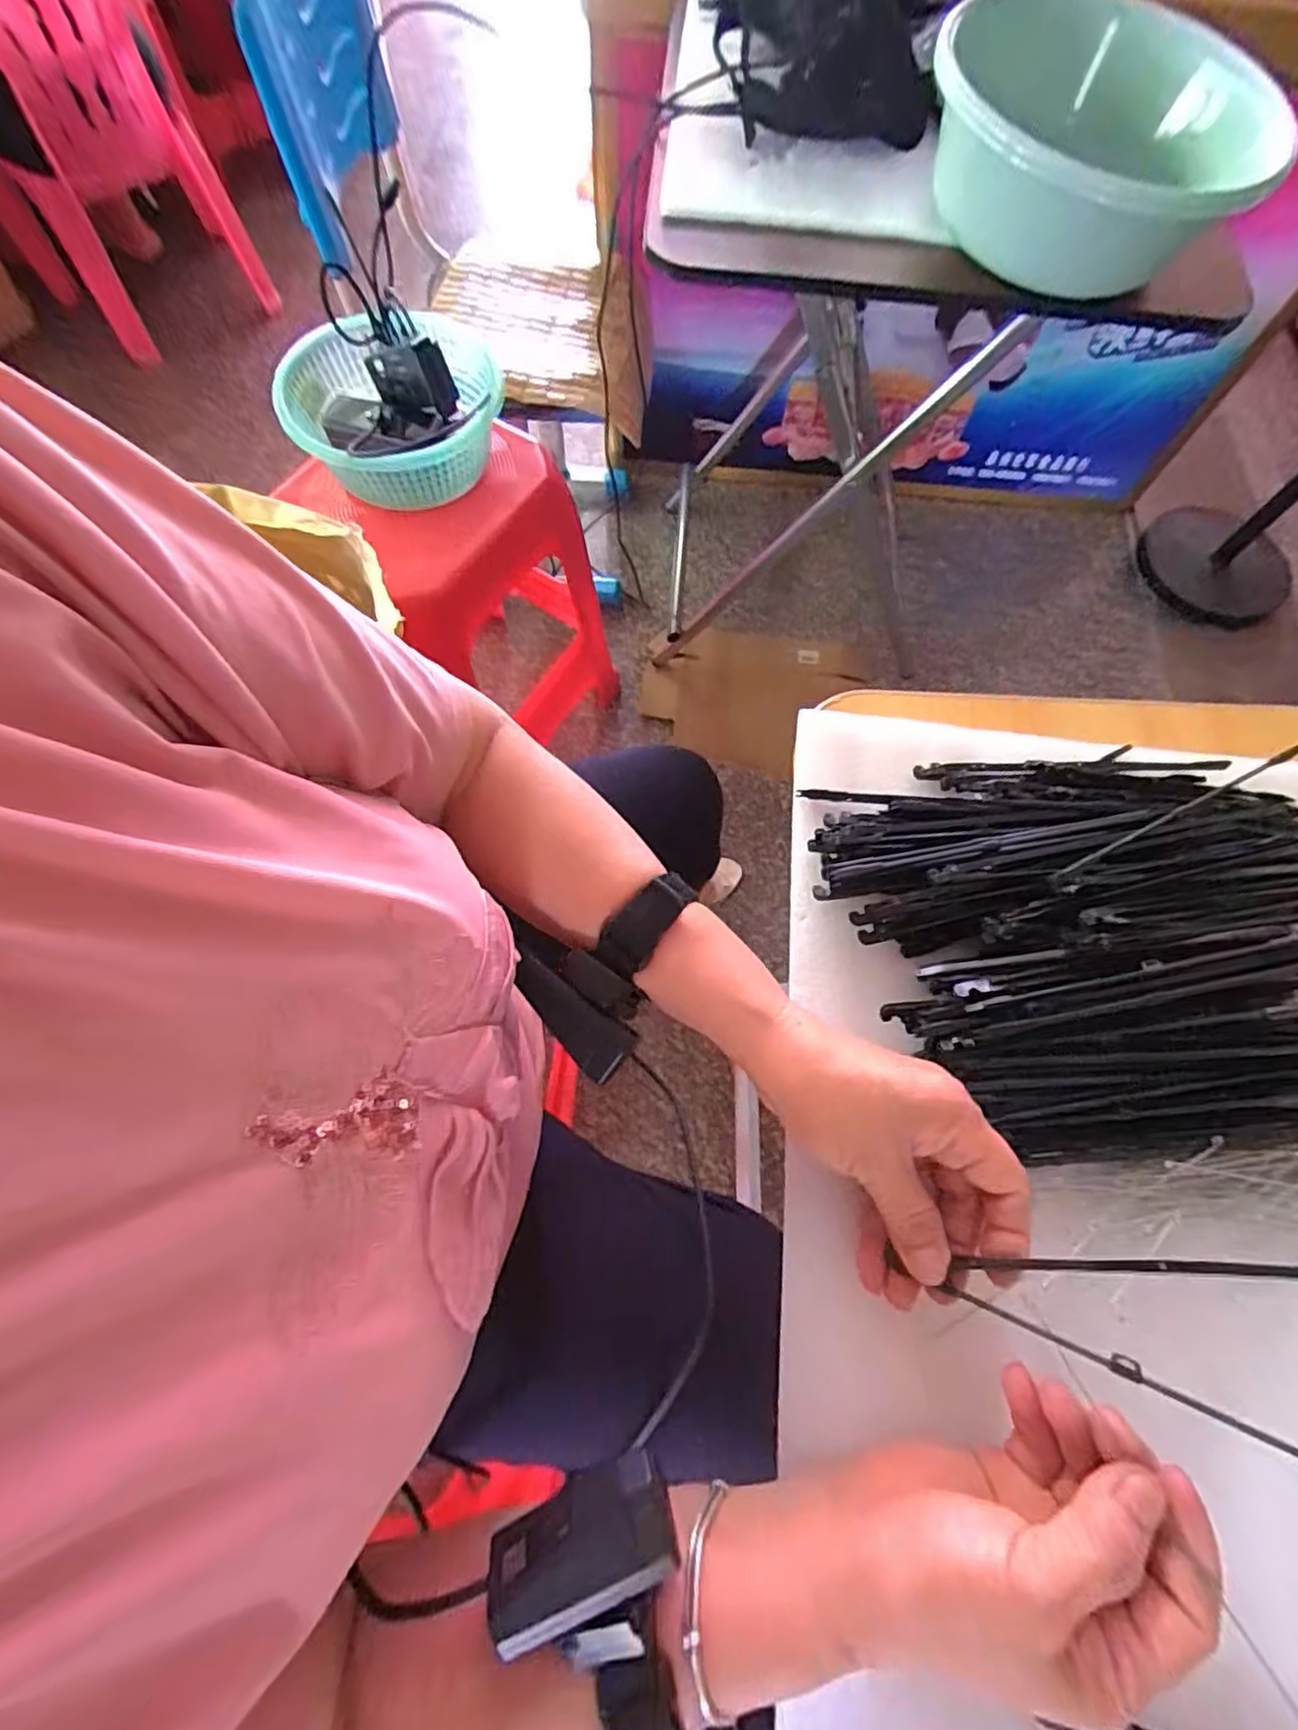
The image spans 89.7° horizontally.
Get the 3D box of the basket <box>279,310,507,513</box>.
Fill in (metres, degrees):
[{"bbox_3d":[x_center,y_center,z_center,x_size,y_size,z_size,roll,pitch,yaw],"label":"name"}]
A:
[{"bbox_3d":[-0.286,-0.508,0.741,0.224,0.087,0.231,-11,71,-6],"label":"basket"}]

